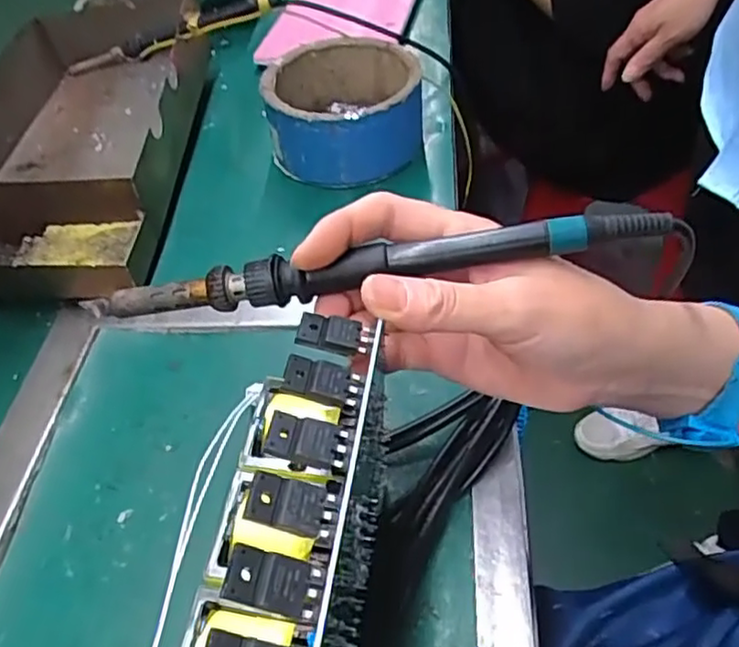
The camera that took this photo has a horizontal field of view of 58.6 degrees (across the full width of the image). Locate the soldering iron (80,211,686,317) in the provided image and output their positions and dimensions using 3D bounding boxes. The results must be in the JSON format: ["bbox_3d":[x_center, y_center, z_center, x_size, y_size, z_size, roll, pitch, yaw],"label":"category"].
[{"bbox_3d":[-0.003,-0.023,0.262,0.237,0.015,0.013,-8,48,8],"label":"soldering iron"}]

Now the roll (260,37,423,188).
[{"bbox_3d":[-0.017,-0.170,0.527,0.115,0.071,0.127,2,49,9],"label":"roll"}]

